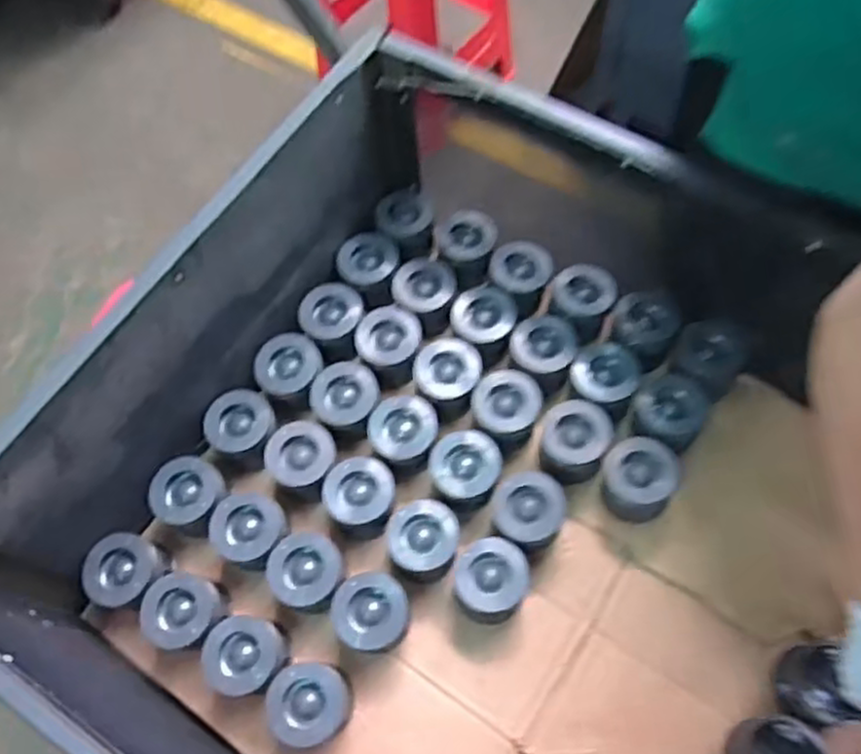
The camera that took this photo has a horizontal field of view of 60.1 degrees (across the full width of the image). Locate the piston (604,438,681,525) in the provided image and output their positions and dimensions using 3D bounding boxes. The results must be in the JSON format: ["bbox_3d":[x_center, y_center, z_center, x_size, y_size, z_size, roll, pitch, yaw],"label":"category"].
[{"bbox_3d":[0.259,0.128,0.924,0.082,0.076,0.088,-1,65,3],"label":"piston"}]

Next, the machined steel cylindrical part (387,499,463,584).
[{"bbox_3d":[-0.007,0.199,0.916,0.083,0.060,0.091,-6,65,0],"label":"machined steel cylindrical part"}]

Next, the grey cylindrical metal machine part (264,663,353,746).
[{"bbox_3d":[-0.136,0.373,0.849,0.086,0.082,0.081,-1,65,3],"label":"grey cylindrical metal machine part"}]

